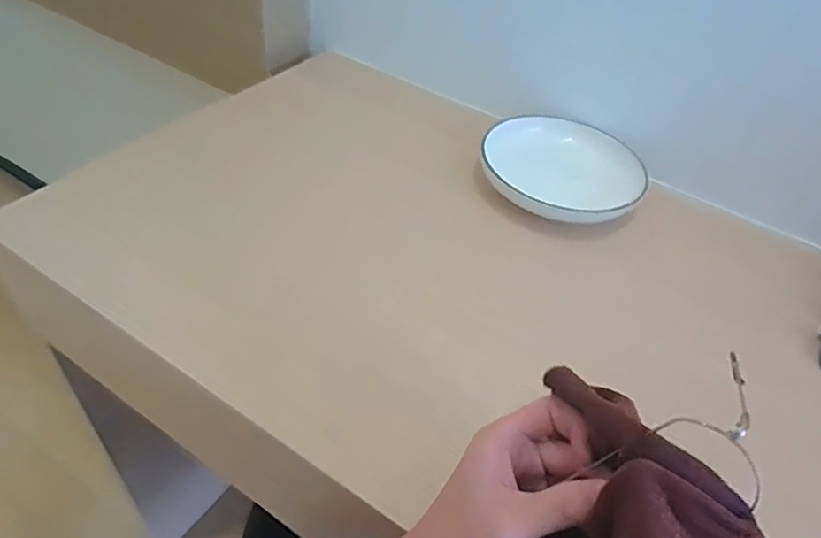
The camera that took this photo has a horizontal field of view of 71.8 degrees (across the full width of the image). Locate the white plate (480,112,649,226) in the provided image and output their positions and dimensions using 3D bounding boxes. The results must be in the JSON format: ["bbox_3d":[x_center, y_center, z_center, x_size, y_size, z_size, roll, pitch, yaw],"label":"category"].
[{"bbox_3d":[0.165,-0.111,0.618,0.164,0.039,0.164,3,47,-3],"label":"white plate"}]

